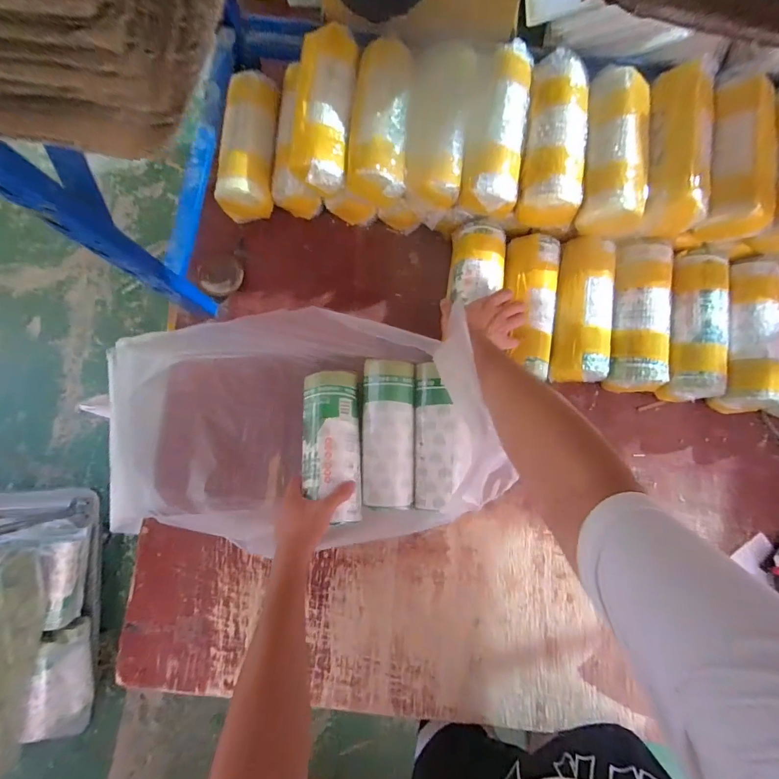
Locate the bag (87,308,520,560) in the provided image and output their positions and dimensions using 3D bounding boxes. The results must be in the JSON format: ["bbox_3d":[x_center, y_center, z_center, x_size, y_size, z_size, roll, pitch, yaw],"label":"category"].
[{"bbox_3d":[-0.156,0.063,0.608,0.567,0.184,0.338,-4,81,-1],"label":"bag"}]

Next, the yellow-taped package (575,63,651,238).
[{"bbox_3d":[0.365,-0.381,0.606,0.098,0.074,0.259,6,82,1],"label":"yellow-taped package"}]

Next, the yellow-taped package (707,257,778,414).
[{"bbox_3d":[0.613,-0.086,0.638,0.088,0.070,0.251,7,83,1],"label":"yellow-taped package"}]

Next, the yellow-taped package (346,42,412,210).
[{"bbox_3d":[-0.013,-0.447,0.634,0.095,0.070,0.259,4,82,0],"label":"yellow-taped package"}]

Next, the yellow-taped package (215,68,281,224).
[{"bbox_3d":[-0.253,-0.446,0.692,0.094,0.076,0.257,4,82,0],"label":"yellow-taped package"}]

